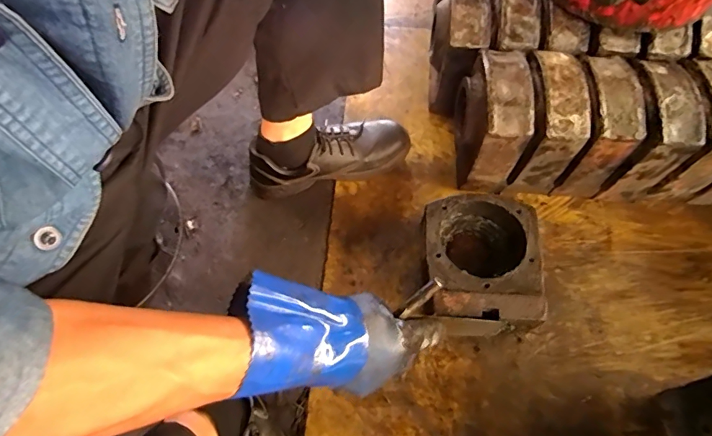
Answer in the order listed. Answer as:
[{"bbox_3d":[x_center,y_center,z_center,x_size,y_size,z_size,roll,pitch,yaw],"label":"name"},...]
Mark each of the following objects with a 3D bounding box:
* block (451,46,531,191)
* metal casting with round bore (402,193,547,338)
[{"bbox_3d":[0.202,-0.150,0.687,0.080,0.176,0.156,1,62,1],"label":"block"},{"bbox_3d":[0.178,0.070,0.643,0.158,0.092,0.191,2,62,2],"label":"metal casting with round bore"}]

